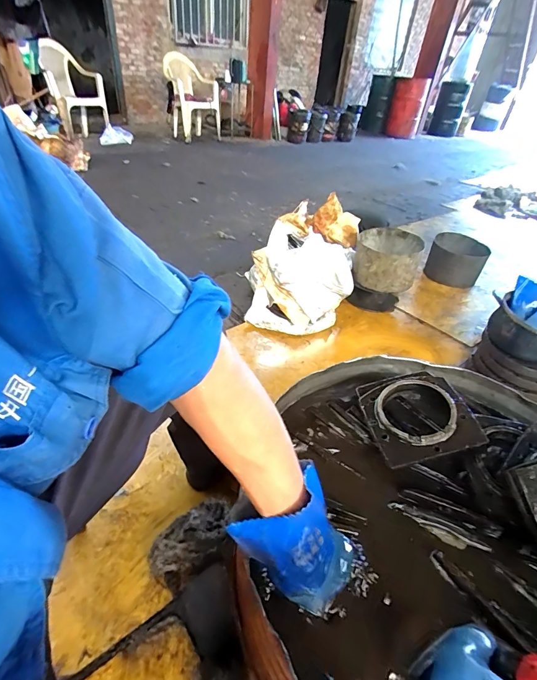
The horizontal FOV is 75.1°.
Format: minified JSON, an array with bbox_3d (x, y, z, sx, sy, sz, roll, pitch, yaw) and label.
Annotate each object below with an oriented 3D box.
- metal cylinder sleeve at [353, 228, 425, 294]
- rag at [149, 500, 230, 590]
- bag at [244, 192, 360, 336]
[{"bbox_3d":[0.529,-0.360,1.591,0.278,0.185,0.274,15,40,12],"label":"metal cylinder sleeve"},{"bbox_3d":[-0.174,0.448,0.778,0.180,0.059,0.108,-27,49,-34],"label":"rag"},{"bbox_3d":[0.159,-0.340,1.582,0.423,0.336,0.638,25,43,23],"label":"bag"}]

